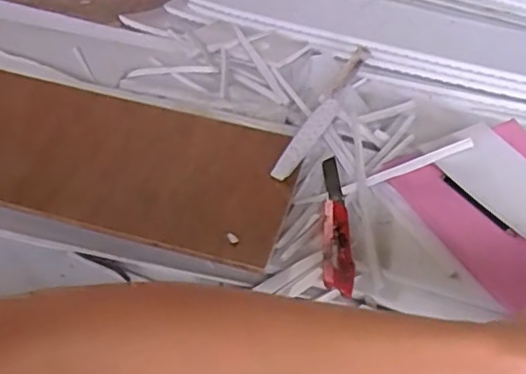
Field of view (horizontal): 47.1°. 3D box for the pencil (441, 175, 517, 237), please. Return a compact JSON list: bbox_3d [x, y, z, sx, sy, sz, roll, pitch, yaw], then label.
[{"bbox_3d":[0.250,0.021,0.703,0.009,0.006,0.107,-26,54,-27],"label":"pencil"}]

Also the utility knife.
[{"bbox_3d":[0.083,0.037,0.671,0.030,0.023,0.210,6,45,0],"label":"utility knife"}]

